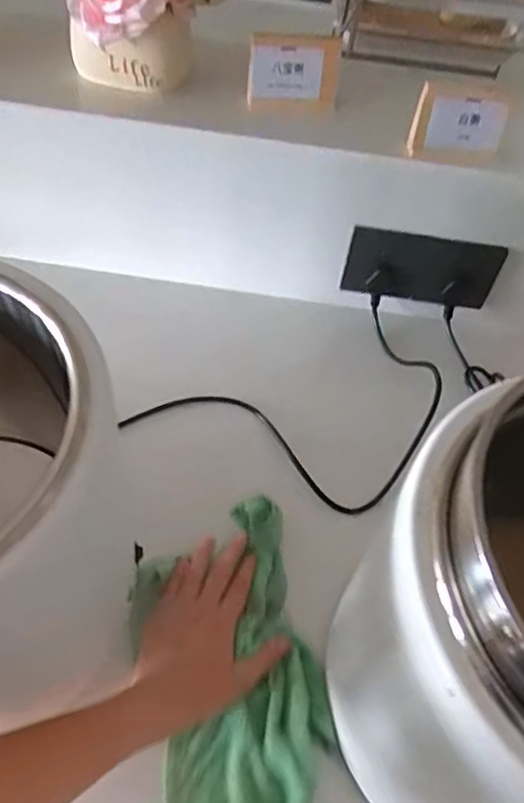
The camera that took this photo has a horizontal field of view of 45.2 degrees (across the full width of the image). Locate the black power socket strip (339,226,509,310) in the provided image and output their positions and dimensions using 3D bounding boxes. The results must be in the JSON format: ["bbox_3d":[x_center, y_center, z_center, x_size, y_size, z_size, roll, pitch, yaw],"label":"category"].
[{"bbox_3d":[0.182,-0.151,0.719,0.169,0.082,0.015,8,53,-1],"label":"black power socket strip"}]

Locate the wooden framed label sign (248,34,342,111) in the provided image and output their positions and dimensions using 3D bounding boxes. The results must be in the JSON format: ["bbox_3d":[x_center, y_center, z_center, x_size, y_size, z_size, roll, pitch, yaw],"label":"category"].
[{"bbox_3d":[0.034,-0.334,0.644,0.095,0.075,0.014,-9,55,-13],"label":"wooden framed label sign"}]

